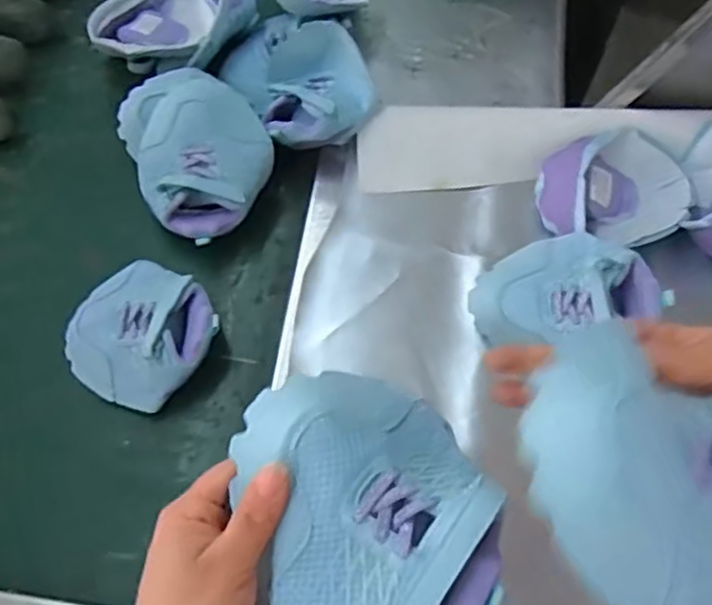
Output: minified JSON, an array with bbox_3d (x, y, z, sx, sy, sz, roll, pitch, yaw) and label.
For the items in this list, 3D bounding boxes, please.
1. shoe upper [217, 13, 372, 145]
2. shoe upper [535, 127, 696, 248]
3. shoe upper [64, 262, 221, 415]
[{"bbox_3d":[-0.066,-0.240,0.713,0.106,0.084,0.188,-29,68,-12],"label":"shoe upper"},{"bbox_3d":[0.242,-0.105,0.641,0.140,0.049,0.110,-19,66,-8],"label":"shoe upper"},{"bbox_3d":[-0.192,0.026,0.621,0.124,0.050,0.120,0,65,1],"label":"shoe upper"}]

